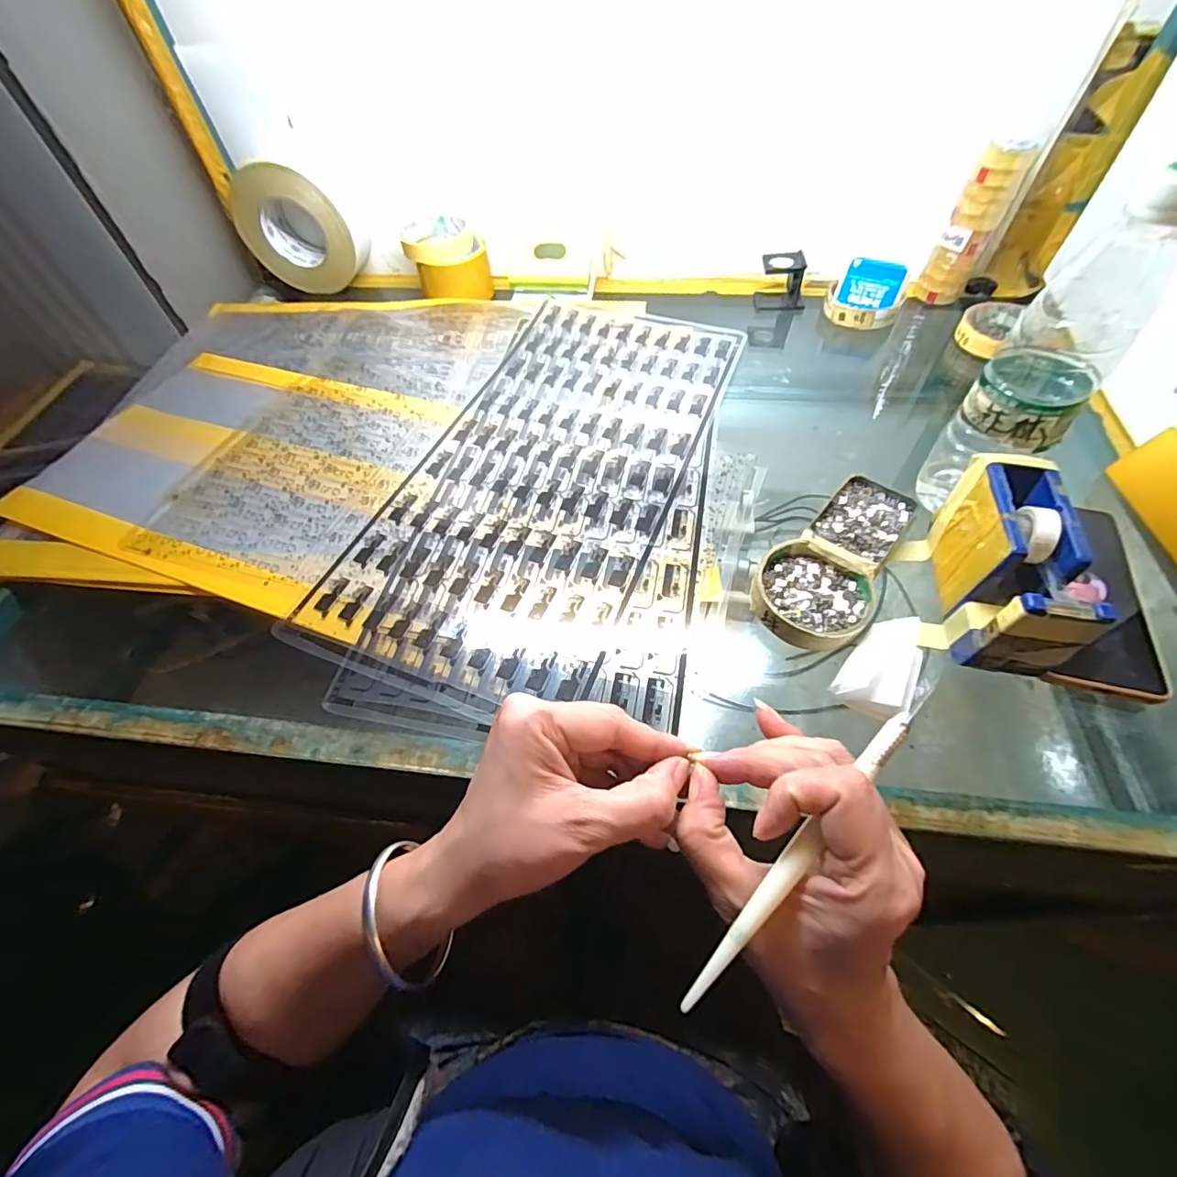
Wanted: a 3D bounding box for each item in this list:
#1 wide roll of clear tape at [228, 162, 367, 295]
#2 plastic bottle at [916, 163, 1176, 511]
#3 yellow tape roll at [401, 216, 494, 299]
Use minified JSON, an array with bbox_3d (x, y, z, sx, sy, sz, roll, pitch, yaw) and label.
[{"bbox_3d":[-0.355,-0.447,0.653,0.136,0.126,0.067,4,55,6],"label":"wide roll of clear tape"},{"bbox_3d":[0.300,-0.142,0.343,0.060,0.211,0.063,-39,62,-21],"label":"plastic bottle"},{"bbox_3d":[-0.178,-0.417,0.662,0.092,0.065,0.092,-2,55,2],"label":"yellow tape roll"}]

